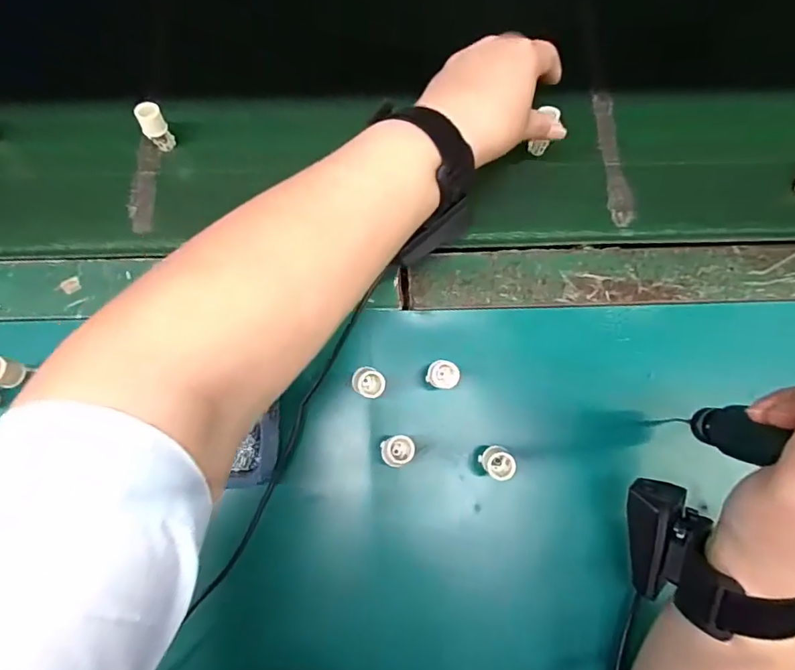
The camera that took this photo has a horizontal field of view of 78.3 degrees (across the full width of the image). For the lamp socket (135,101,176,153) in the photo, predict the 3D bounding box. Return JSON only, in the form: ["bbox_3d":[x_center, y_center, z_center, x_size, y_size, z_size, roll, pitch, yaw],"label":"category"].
[{"bbox_3d":[-0.206,-0.176,0.417,0.021,0.043,0.015,-27,75,-10],"label":"lamp socket"}]

